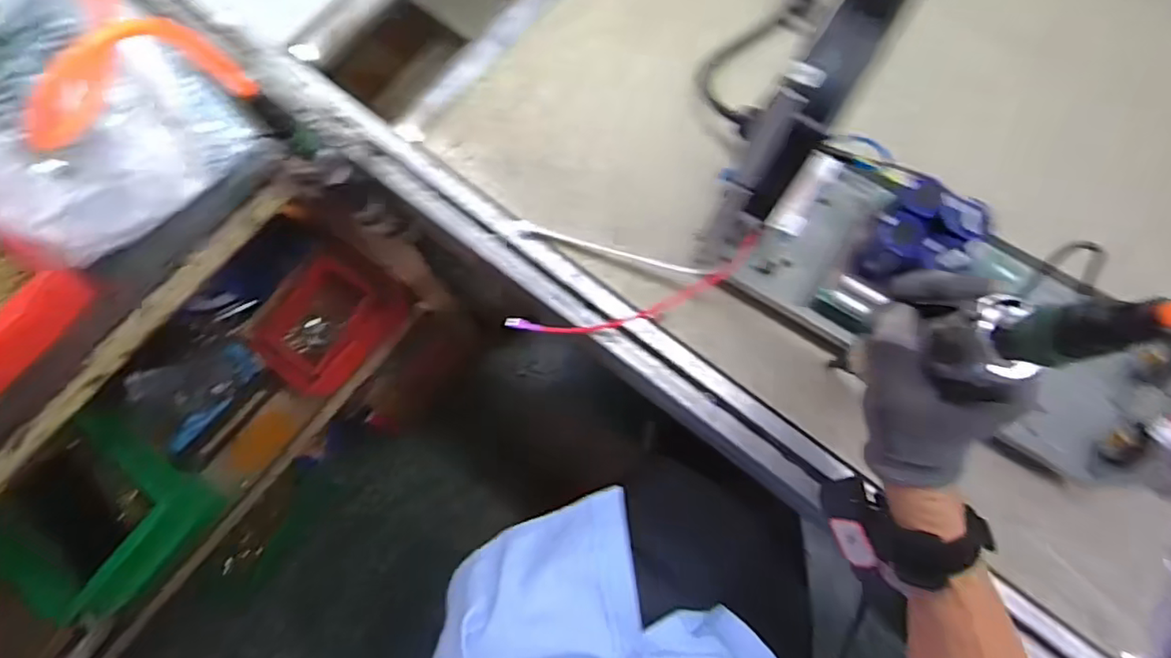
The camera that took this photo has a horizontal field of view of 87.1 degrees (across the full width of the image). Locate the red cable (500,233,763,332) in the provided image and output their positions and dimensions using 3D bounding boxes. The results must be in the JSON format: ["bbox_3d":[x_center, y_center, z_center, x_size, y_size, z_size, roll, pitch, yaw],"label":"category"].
[{"bbox_3d":[0.042,-0.025,0.511,0.215,0.045,0.011,-19,39,11],"label":"red cable"}]

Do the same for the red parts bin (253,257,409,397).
[{"bbox_3d":[-0.379,-0.006,0.917,0.140,0.076,0.197,34,78,9],"label":"red parts bin"}]

